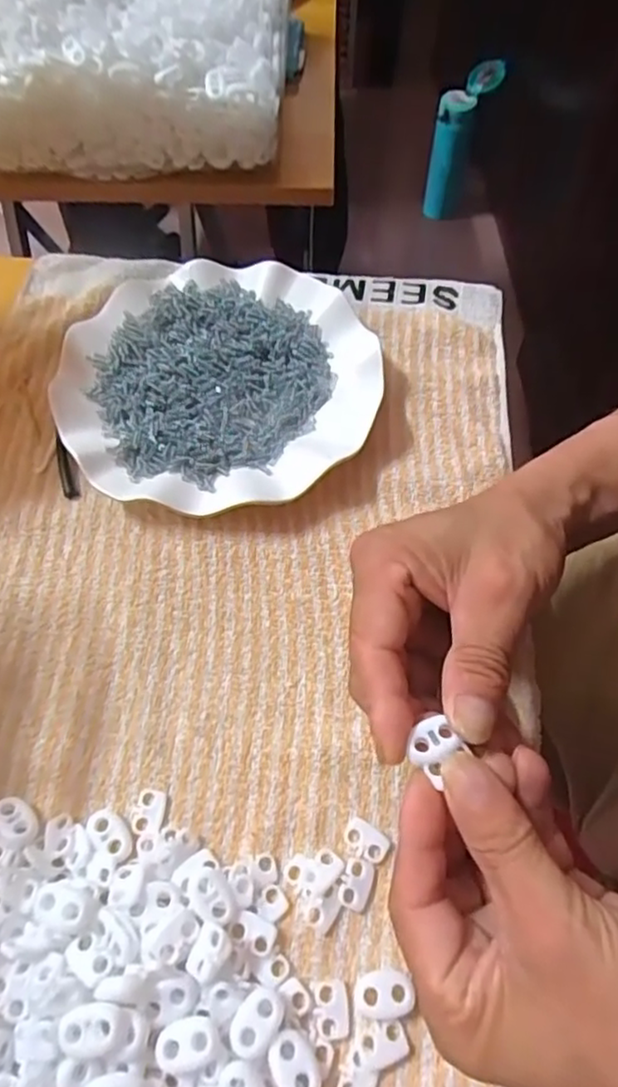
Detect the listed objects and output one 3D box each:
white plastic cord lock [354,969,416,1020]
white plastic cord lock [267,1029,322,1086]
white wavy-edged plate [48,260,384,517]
[{"bbox_3d":[0.028,0.169,0.245,0.021,0.005,0.015,0,60,2],"label":"white plastic cord lock"},{"bbox_3d":[-0.006,0.186,0.232,0.016,0.008,0.022,-24,54,-35],"label":"white plastic cord lock"},{"bbox_3d":[-0.051,-0.094,0.383,0.177,0.026,0.178,-1,60,2],"label":"white wavy-edged plate"}]

